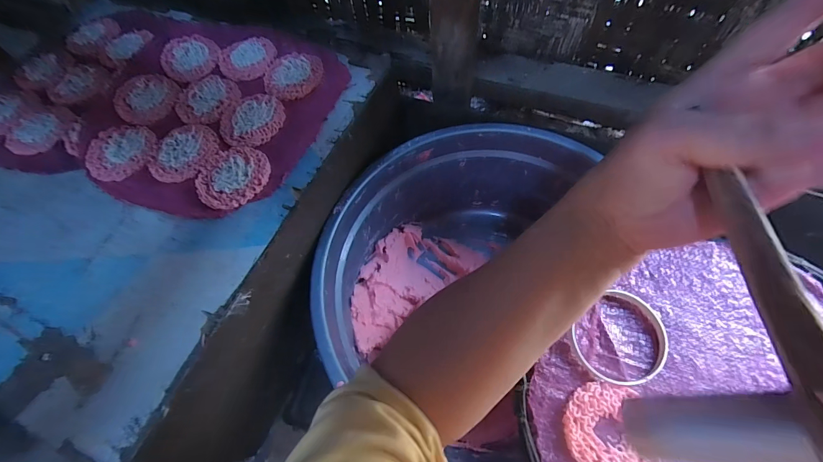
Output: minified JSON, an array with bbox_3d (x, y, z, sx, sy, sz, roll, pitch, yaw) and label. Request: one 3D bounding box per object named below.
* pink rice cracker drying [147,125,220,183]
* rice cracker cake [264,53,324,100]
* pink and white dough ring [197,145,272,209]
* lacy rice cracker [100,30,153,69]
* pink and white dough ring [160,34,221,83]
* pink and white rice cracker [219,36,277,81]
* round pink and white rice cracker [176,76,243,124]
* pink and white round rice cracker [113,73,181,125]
[{"bbox_3d":[-0.272,-0.094,0.410,0.072,0.004,0.081,29,70,16],"label":"pink rice cracker drying"},{"bbox_3d":[-0.156,-0.207,0.457,0.077,0.007,0.077,-24,66,-8],"label":"rice cracker cake"},{"bbox_3d":[-0.202,-0.063,0.391,0.077,0.006,0.080,-1,65,3],"label":"pink and white dough ring"},{"bbox_3d":[-0.428,-0.276,0.518,0.075,0.008,0.085,21,68,13],"label":"lacy rice cracker"},{"bbox_3d":[-0.312,-0.246,0.486,0.073,0.009,0.089,-37,68,-13],"label":"pink and white dough ring"},{"bbox_3d":[-0.227,-0.240,0.479,0.076,0.010,0.073,-18,65,-5],"label":"pink and white rice cracker"},{"bbox_3d":[-0.267,-0.172,0.451,0.078,0.004,0.078,-1,65,3],"label":"round pink and white rice cracker"},{"bbox_3d":[-0.352,-0.178,0.458,0.087,0.005,0.076,39,73,19],"label":"pink and white round rice cracker"}]

